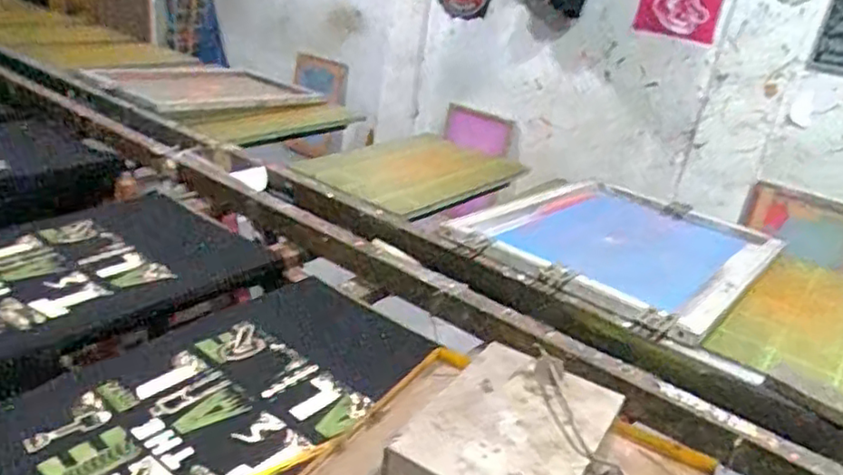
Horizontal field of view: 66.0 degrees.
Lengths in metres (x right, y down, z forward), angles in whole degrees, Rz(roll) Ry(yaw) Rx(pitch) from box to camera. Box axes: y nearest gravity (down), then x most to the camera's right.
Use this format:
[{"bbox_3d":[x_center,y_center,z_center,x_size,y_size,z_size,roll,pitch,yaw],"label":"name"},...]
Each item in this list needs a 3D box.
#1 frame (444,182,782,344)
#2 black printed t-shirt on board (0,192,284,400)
[{"bbox_3d":[0.450,-0.008,1.416,0.524,0.059,0.723,25,29,33],"label":"frame"},{"bbox_3d":[-0.589,0.054,1.099,0.385,0.047,0.600,24,29,32],"label":"black printed t-shirt on board"}]

